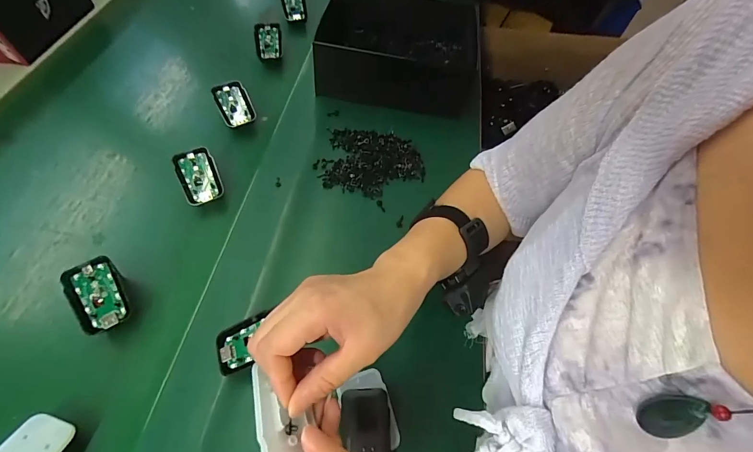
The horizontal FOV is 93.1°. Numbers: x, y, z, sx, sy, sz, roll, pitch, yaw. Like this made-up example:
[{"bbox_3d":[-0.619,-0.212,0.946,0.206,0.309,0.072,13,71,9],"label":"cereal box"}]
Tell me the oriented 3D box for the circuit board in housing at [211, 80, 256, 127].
[{"bbox_3d":[-0.206,-0.176,0.515,0.046,0.014,0.070,-24,85,-14],"label":"circuit board in housing"}]

